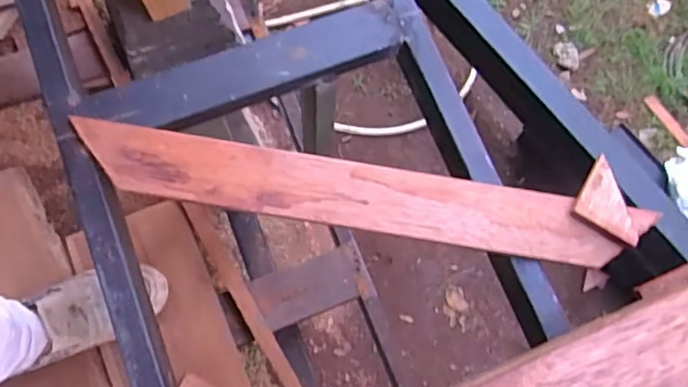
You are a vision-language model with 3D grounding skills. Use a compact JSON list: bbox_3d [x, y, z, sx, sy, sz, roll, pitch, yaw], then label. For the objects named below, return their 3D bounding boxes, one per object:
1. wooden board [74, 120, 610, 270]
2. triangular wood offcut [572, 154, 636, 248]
[{"bbox_3d":[0.000,0.000,0.578,0.500,0.020,0.065,10,73,0],"label":"wooden board"},{"bbox_3d":[0.260,0.007,0.579,0.066,0.012,0.062,34,75,7],"label":"triangular wood offcut"}]

